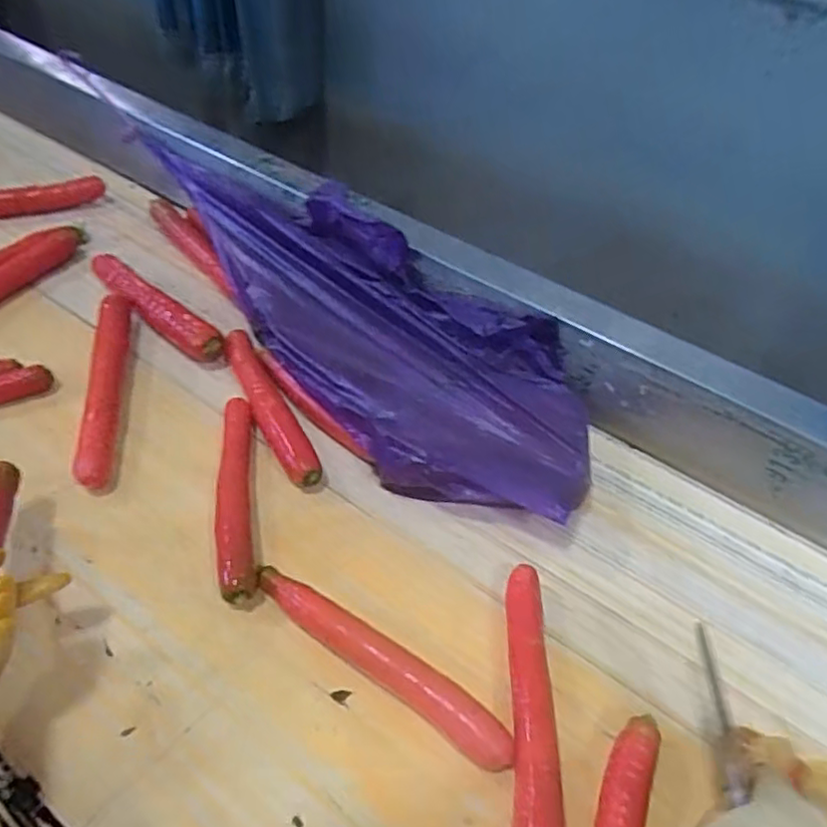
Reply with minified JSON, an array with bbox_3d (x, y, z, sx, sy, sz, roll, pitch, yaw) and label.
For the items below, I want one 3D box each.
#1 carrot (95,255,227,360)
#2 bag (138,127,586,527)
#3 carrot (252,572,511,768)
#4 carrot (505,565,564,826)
[{"bbox_3d":[-0.329,-0.134,0.832,0.243,0.034,0.037,38,53,21],"label":"carrot"},{"bbox_3d":[-0.085,-0.154,0.823,0.240,0.162,0.760,-28,59,-31],"label":"bag"},{"bbox_3d":[-0.031,0.202,0.542,0.251,0.033,0.035,33,51,18],"label":"carrot"},{"bbox_3d":[0.091,0.244,0.510,0.035,0.036,0.269,9,48,-3],"label":"carrot"}]

